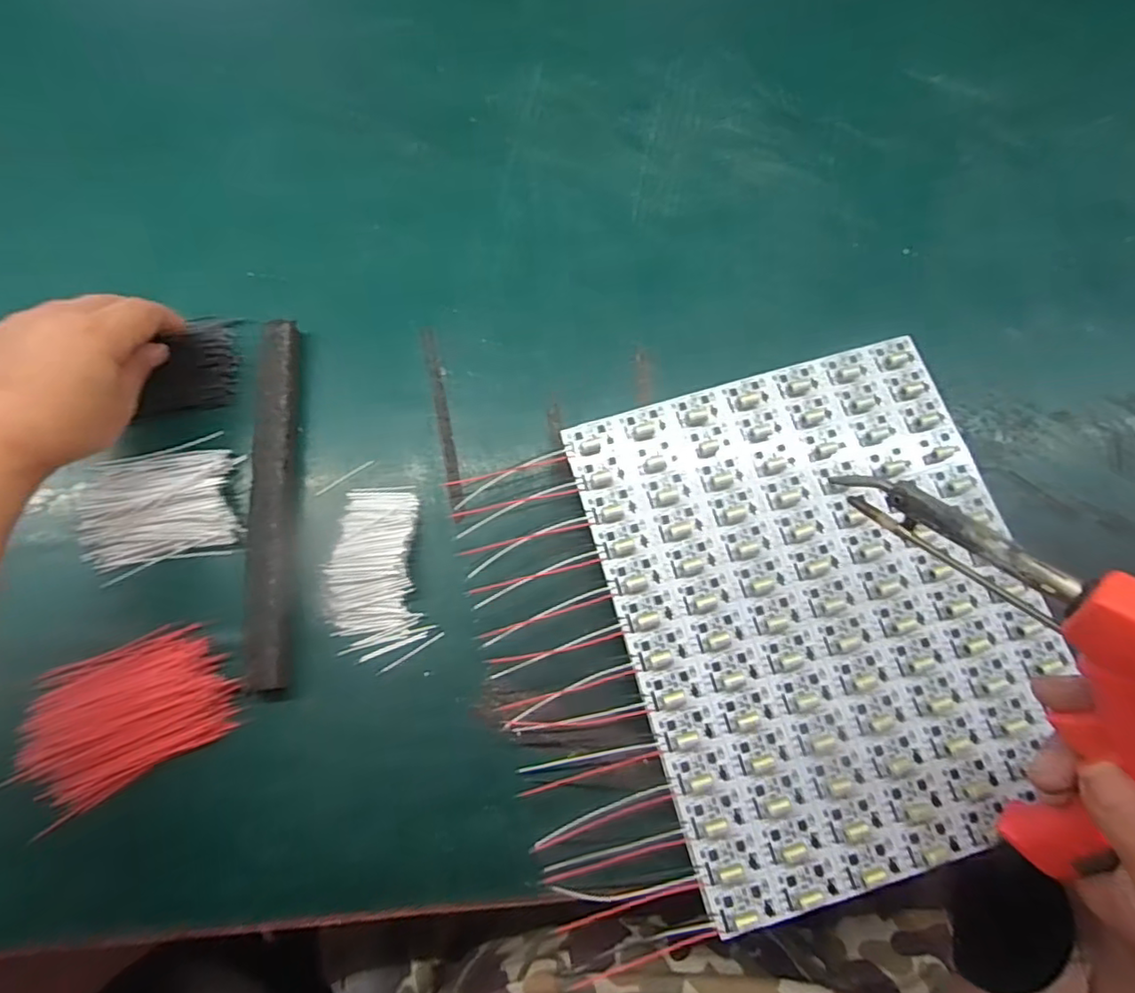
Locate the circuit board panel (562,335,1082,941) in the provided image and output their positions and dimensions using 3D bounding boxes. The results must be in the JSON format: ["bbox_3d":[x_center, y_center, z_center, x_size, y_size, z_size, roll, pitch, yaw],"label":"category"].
[{"bbox_3d":[0.153,0.058,0.352,0.237,0.009,0.285,-15,75,-4],"label":"circuit board panel"}]

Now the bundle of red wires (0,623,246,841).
[{"bbox_3d":[-0.250,0.120,0.338,0.112,0.017,0.076,-28,75,-8],"label":"bundle of red wires"}]

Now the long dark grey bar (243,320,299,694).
[{"bbox_3d":[-0.182,-0.002,0.371,0.022,0.020,0.230,-5,73,-1],"label":"long dark grey bar"}]

